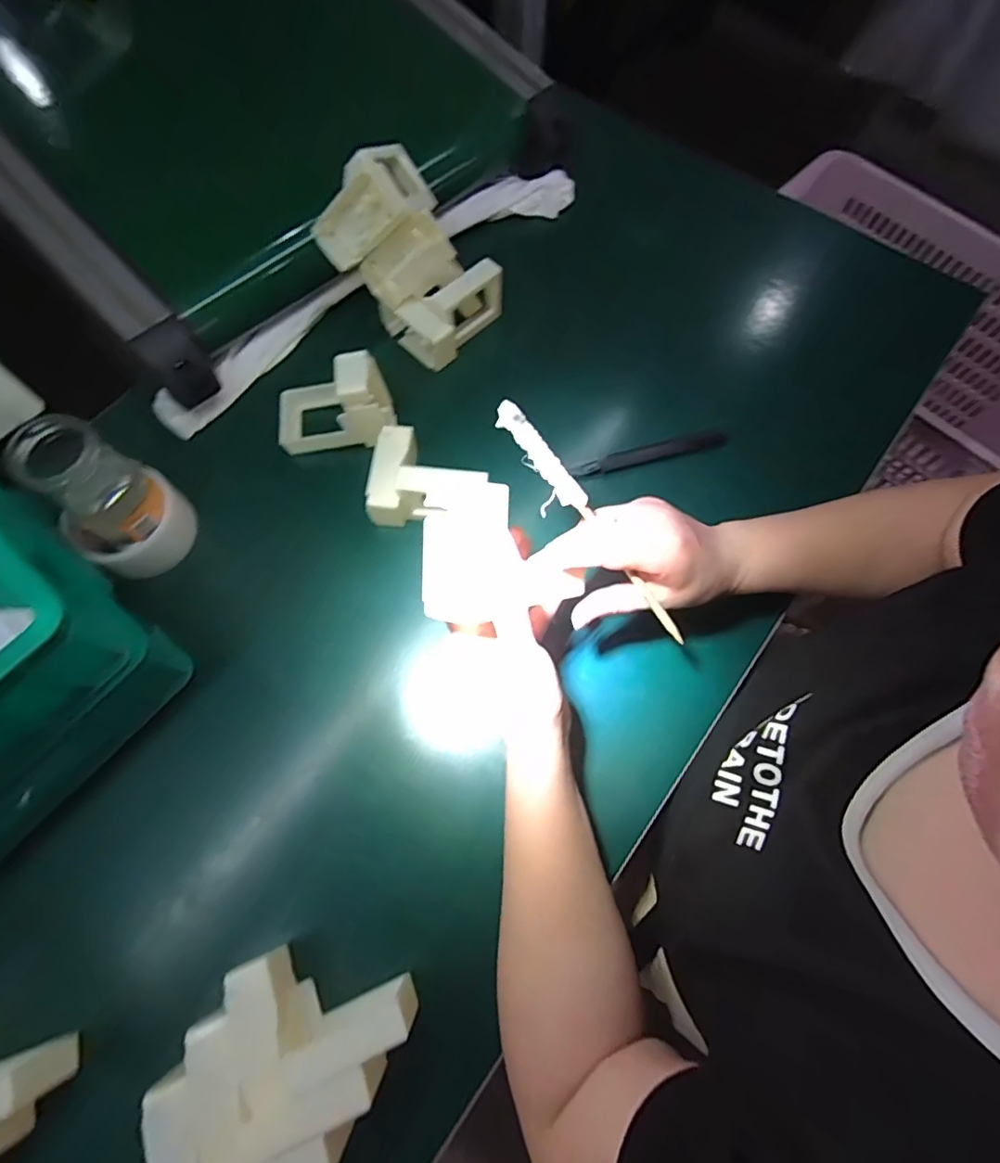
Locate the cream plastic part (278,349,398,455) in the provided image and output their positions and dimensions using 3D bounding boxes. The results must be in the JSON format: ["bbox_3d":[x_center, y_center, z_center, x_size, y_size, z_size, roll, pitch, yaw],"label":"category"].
[{"bbox_3d":[-0.151,-0.161,0.479,0.104,0.079,0.061,-4,70,-3],"label":"cream plastic part"}]

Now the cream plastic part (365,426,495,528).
[{"bbox_3d":[-0.060,-0.088,0.462,0.097,0.055,0.085,1,70,-1],"label":"cream plastic part"}]

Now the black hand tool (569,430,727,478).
[{"bbox_3d":[0.139,-0.116,0.498,0.146,0.015,0.016,-12,71,-6],"label":"black hand tool"}]

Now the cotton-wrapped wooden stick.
[{"bbox_3d":[0.062,-0.032,0.346,0.013,0.010,0.193,-45,107,-15],"label":"cotton-wrapped wooden stick"}]

